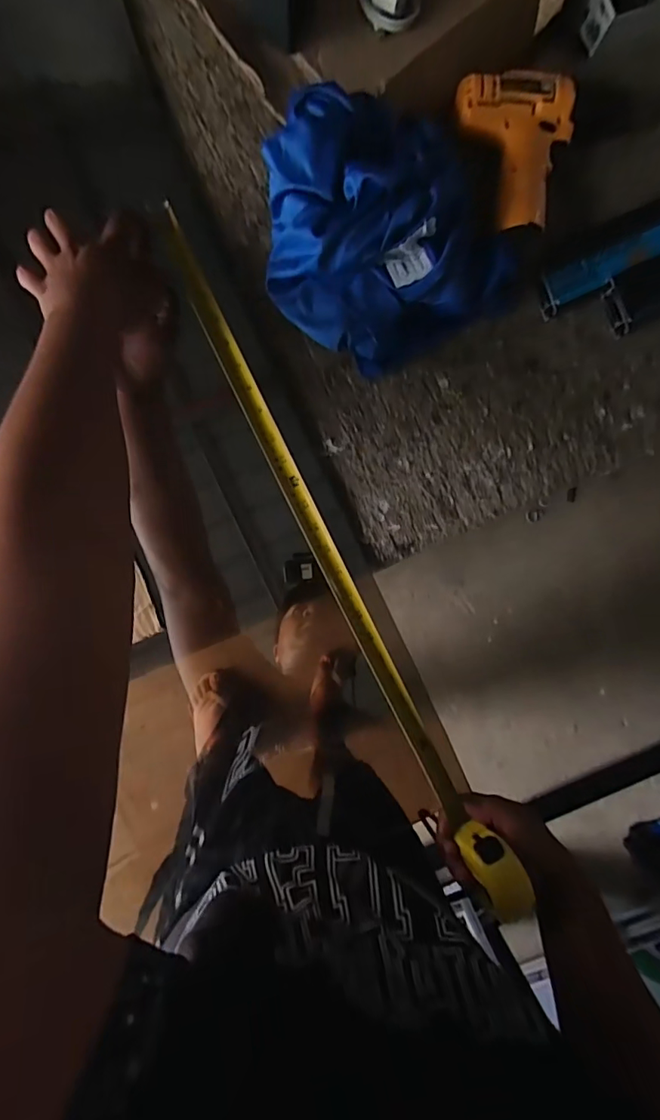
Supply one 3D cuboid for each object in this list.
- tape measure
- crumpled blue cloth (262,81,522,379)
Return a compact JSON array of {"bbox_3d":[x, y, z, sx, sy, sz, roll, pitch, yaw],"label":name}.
[{"bbox_3d":[0.007,-0.005,0.490,0.036,0.064,0.721,-26,88,-4],"label":"tape measure"},{"bbox_3d":[0.047,-0.320,0.475,0.223,0.106,0.218,-30,92,-4],"label":"crumpled blue cloth"}]

